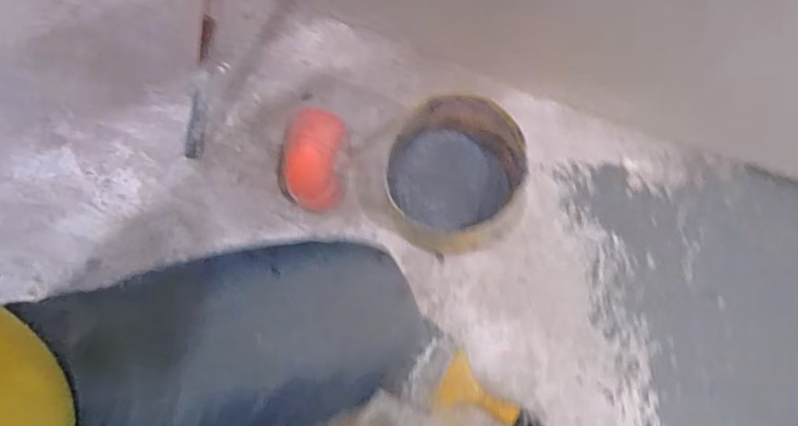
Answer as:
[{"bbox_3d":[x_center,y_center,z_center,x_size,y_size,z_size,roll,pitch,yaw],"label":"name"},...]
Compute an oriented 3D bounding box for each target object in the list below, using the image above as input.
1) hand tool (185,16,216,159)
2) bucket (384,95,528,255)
[{"bbox_3d":[-0.254,-0.151,0.719,0.025,0.201,0.015,25,35,5],"label":"hand tool"},{"bbox_3d":[0.070,-0.045,0.704,0.149,0.174,0.162,-21,78,-6],"label":"bucket"}]

